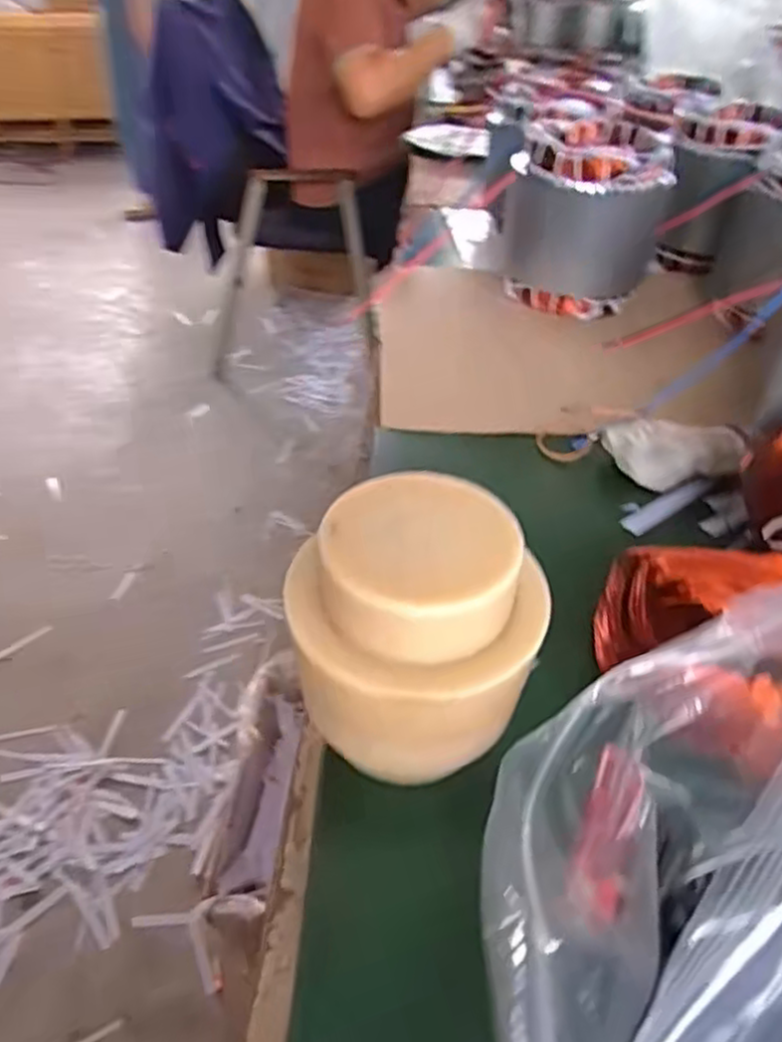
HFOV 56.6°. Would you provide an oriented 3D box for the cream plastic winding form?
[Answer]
[{"bbox_3d":[0.007,0.051,0.320,0.094,0.102,0.093,-21,40,-25],"label":"cream plastic winding form"}]

